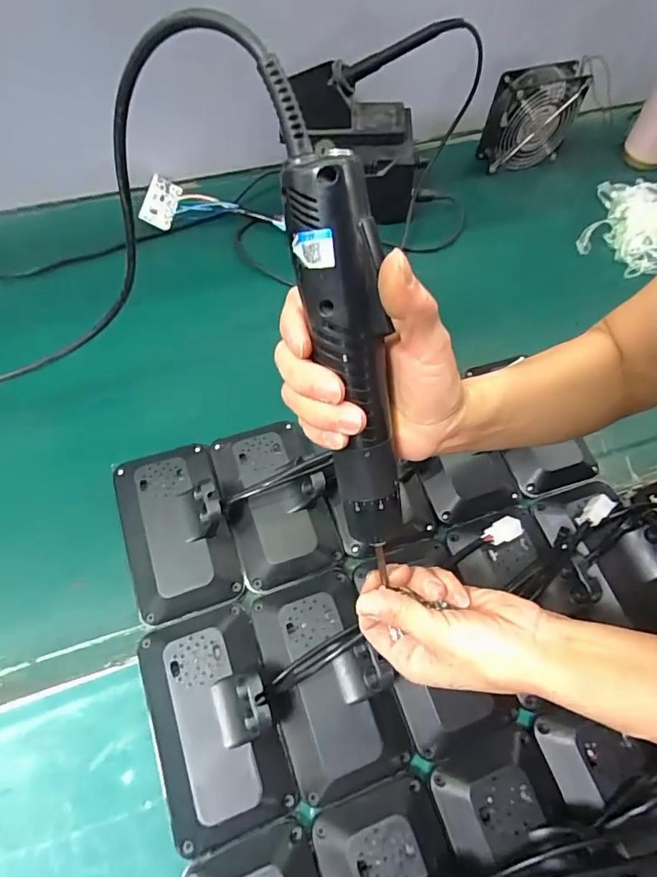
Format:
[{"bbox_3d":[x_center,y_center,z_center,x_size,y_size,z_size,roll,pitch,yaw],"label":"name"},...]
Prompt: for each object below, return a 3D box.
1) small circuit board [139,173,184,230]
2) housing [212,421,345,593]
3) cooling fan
[{"bbox_3d":[-0.218,-0.309,0.650,0.040,0.007,0.074,18,68,-25],"label":"small circuit board"},{"bbox_3d":[-0.048,0.051,0.463,0.094,0.037,0.154,-15,64,-10],"label":"housing"},{"bbox_3d":[0.279,-0.439,0.688,0.121,0.115,0.048,-12,66,-9],"label":"cooling fan"}]

